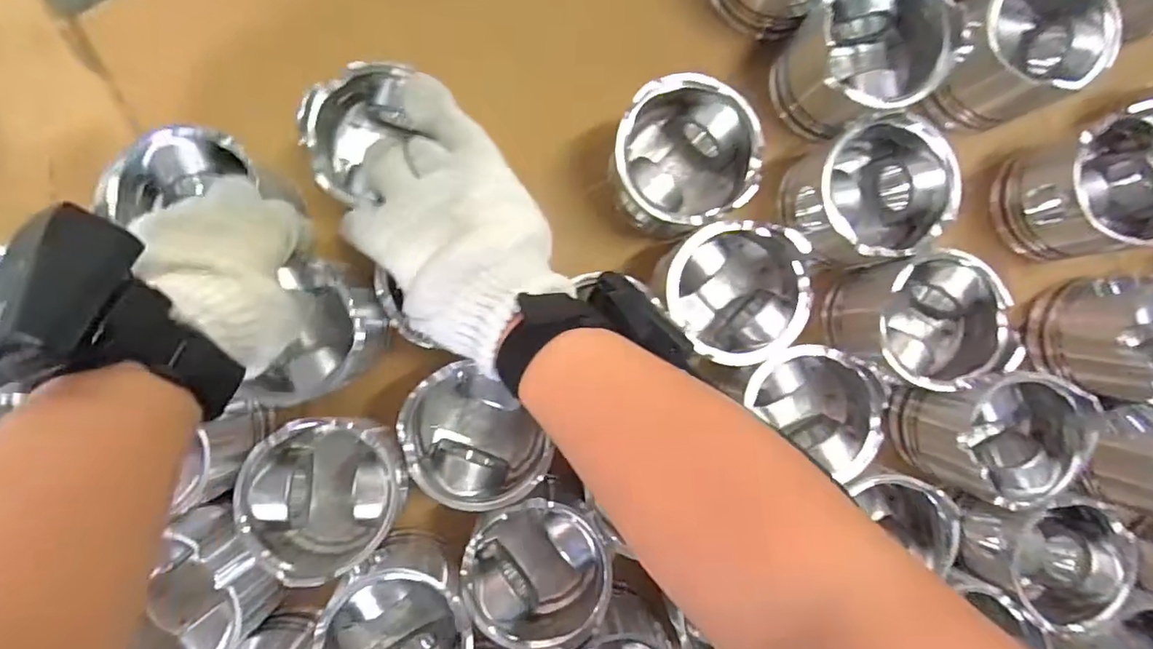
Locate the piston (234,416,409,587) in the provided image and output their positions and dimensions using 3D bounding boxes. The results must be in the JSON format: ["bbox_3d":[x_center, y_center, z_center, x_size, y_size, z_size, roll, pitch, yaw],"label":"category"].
[{"bbox_3d":[-0.152,0.104,0.359,0.093,0.065,0.089,0,91,-5],"label":"piston"}]

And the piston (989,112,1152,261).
[{"bbox_3d":[0.375,-0.095,0.419,0.095,0.078,0.085,-9,91,-5],"label":"piston"}]

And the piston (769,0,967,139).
[{"bbox_3d":[0.199,-0.187,0.401,0.090,0.081,0.089,0,91,-5],"label":"piston"}]

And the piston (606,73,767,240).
[{"bbox_3d":[0.068,-0.108,0.388,0.097,0.085,0.090,-21,92,-4],"label":"piston"}]

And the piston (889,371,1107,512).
[{"bbox_3d":[0.296,0.078,0.411,0.100,0.075,0.090,-9,91,-5],"label":"piston"}]

